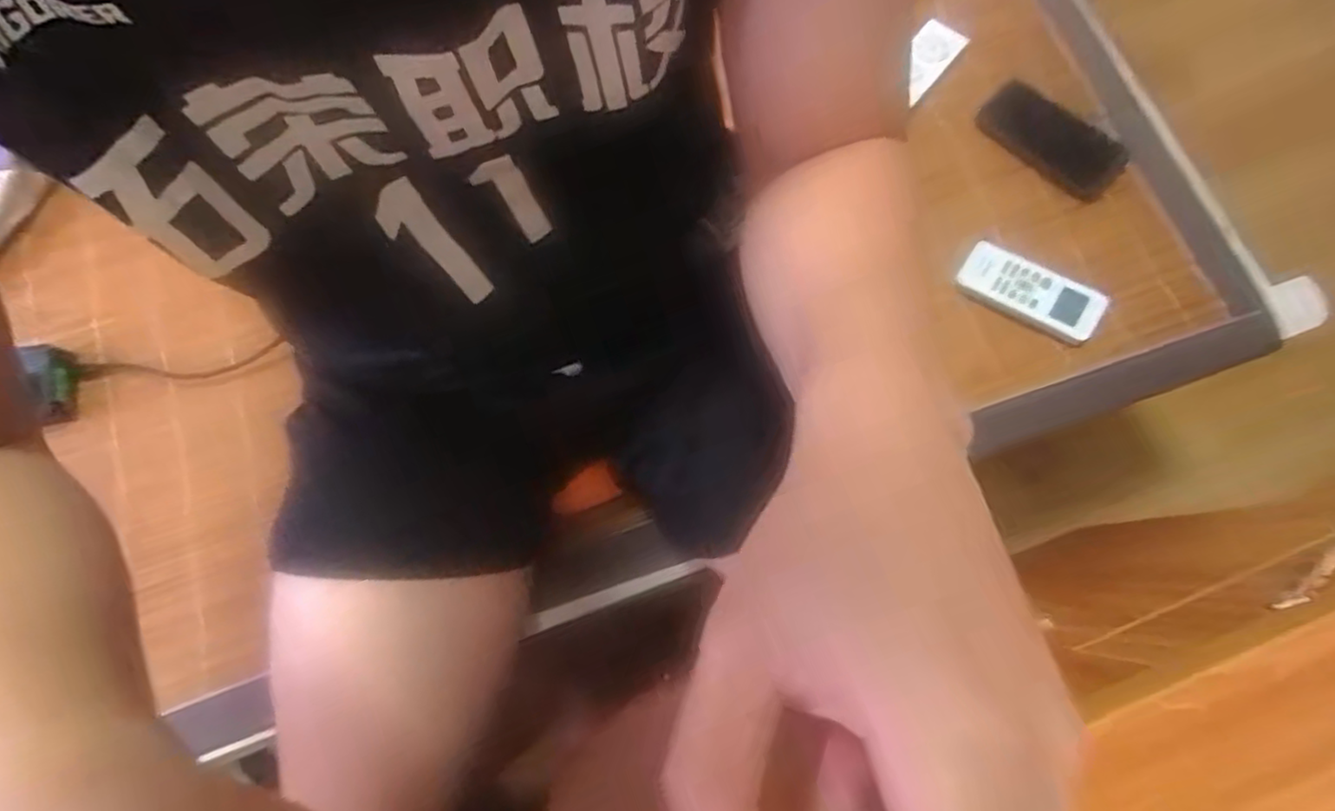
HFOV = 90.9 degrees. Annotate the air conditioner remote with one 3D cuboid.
[{"bbox_3d":[0.349,-0.110,0.636,0.129,0.017,0.056,35,91,17],"label":"air conditioner remote"}]

